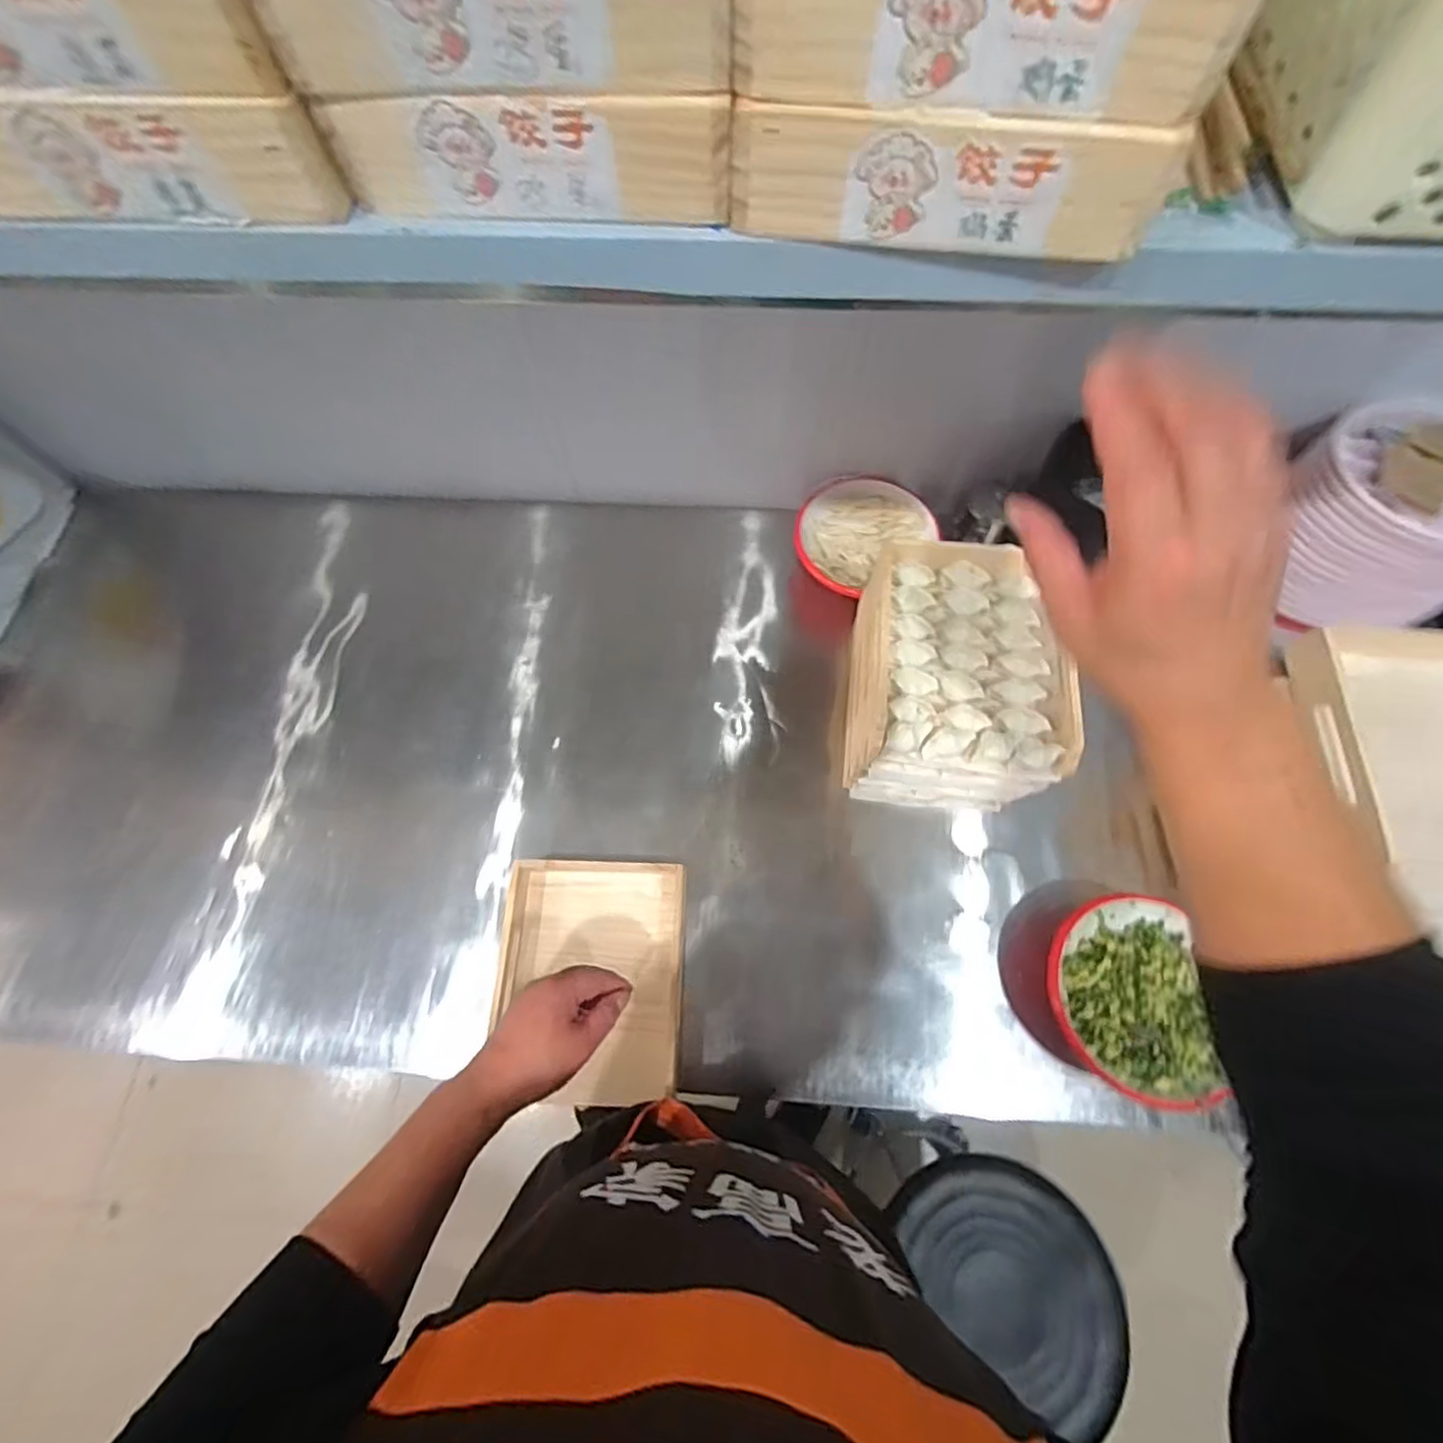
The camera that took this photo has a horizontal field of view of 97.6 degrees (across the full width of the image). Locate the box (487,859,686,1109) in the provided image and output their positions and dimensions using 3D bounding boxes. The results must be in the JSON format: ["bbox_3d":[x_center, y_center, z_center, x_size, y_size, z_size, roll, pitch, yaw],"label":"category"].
[{"bbox_3d":[-0.142,0.281,0.697,0.198,0.046,0.246,2,67,2],"label":"box"}]

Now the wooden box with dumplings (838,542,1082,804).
[{"bbox_3d":[0.262,-0.039,0.743,0.200,0.184,0.248,4,67,3],"label":"wooden box with dumplings"}]

